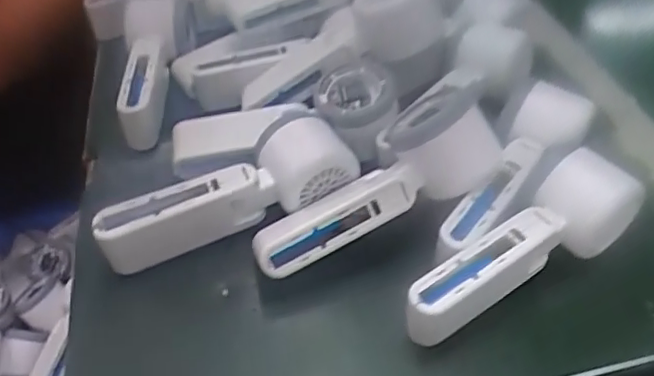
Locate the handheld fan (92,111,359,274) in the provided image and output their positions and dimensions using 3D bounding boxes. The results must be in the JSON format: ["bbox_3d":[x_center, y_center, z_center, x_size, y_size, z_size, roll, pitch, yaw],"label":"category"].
[{"bbox_3d":[-0.064,0.003,0.392,0.166,0.059,0.051,-13,46,-12],"label":"handheld fan"}]

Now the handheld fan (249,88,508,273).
[{"bbox_3d":[0.026,-0.005,0.369,0.165,0.052,0.065,-31,50,-8],"label":"handheld fan"}]

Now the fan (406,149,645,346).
[{"bbox_3d":[0.112,0.037,0.350,0.159,0.053,0.040,-24,50,-22],"label":"fan"}]

